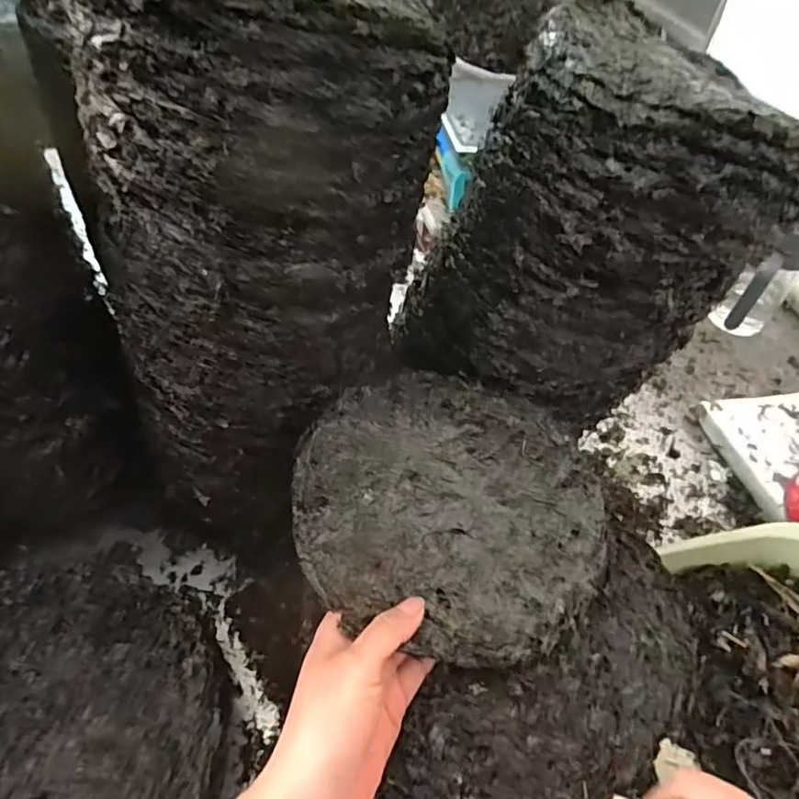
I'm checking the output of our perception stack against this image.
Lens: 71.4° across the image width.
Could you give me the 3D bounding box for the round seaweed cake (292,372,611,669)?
[{"bbox_3d":[0.035,0.064,0.360,0.193,0.028,0.183,3,48,-3],"label":"round seaweed cake"}]

